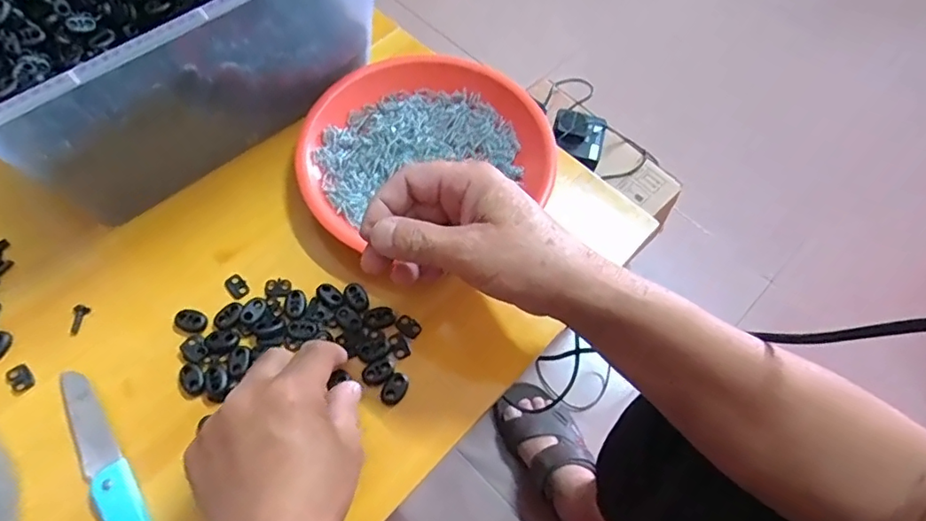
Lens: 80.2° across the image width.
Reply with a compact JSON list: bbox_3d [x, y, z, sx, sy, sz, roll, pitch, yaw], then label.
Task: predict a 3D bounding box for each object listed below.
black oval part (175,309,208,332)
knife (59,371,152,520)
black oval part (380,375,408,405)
[{"bbox_3d":[-0.187,0.041,0.378,0.022,0.004,0.015,21,64,8],"label":"black oval part"},{"bbox_3d":[-0.206,0.137,0.326,0.023,0.009,0.168,-31,69,-17],"label":"knife"},{"bbox_3d":[-0.045,0.085,0.364,0.014,0.006,0.021,35,67,14],"label":"black oval part"}]

